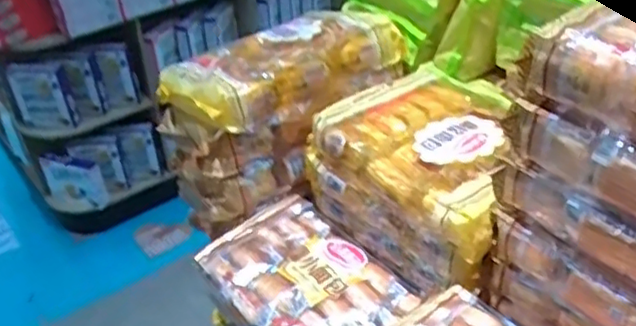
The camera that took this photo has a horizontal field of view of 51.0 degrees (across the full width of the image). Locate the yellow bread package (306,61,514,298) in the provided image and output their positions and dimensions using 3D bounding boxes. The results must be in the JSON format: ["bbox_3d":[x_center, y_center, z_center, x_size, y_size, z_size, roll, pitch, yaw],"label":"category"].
[{"bbox_3d":[0.170,0.017,0.899,0.247,0.156,0.307,-28,40,-28],"label":"yellow bread package"}]

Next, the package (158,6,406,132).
[{"bbox_3d":[-0.045,-0.145,0.959,0.320,0.073,0.151,-26,39,-25],"label":"package"}]

